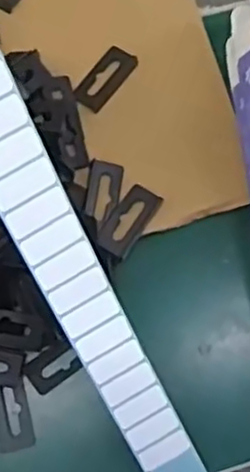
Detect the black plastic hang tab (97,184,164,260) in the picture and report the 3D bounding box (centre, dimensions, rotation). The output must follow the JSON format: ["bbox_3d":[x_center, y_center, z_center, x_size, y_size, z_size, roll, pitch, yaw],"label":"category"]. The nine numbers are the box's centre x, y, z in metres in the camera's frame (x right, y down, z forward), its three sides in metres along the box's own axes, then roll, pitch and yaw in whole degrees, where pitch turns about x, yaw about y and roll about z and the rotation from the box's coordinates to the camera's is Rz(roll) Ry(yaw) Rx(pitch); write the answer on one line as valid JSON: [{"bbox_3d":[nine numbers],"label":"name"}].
[{"bbox_3d":[0.002,-0.009,0.433,0.022,0.010,0.047,34,79,7],"label":"black plastic hang tab"}]

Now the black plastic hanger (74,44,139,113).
[{"bbox_3d":[-0.013,-0.107,0.456,0.022,0.005,0.047,37,79,8],"label":"black plastic hanger"}]

